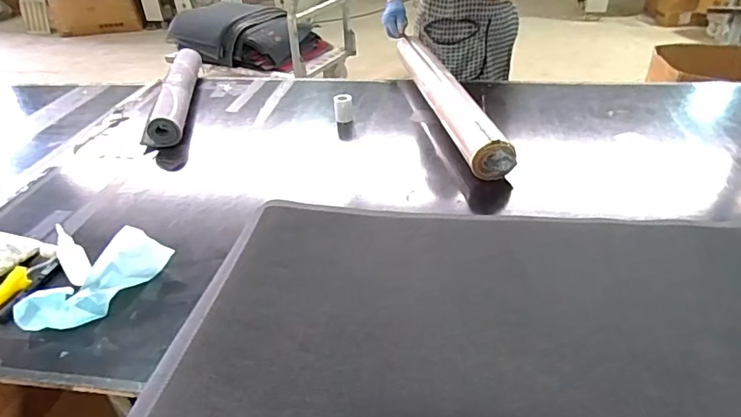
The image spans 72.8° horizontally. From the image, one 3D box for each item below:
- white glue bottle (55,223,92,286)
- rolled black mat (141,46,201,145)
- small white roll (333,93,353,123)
[{"bbox_3d":[-0.510,0.083,0.859,0.042,0.106,0.049,-28,42,-30],"label":"white glue bottle"},{"bbox_3d":[-0.590,-0.348,1.528,0.113,0.094,0.578,-8,36,-7],"label":"rolled black mat"},{"bbox_3d":[-0.075,-0.280,1.412,0.053,0.070,0.049,-2,35,1],"label":"small white roll"}]

